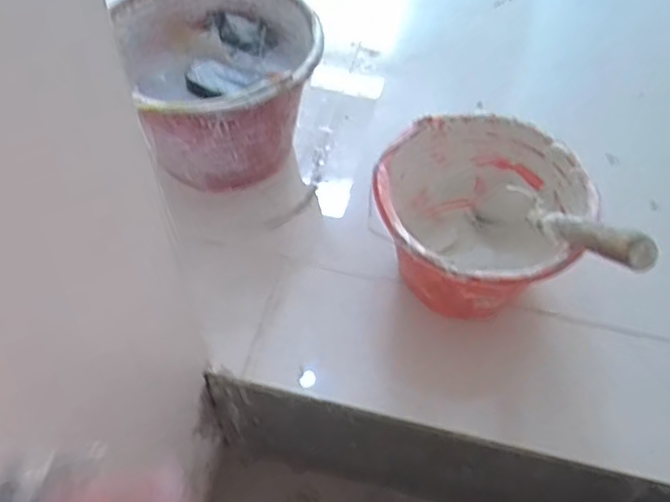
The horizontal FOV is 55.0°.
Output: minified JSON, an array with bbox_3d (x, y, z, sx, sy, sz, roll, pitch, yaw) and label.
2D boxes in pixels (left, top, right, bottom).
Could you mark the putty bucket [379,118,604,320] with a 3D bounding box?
[{"bbox_3d":[0.162,-0.022,0.776,0.222,0.171,0.235,0,54,0],"label":"putty bucket"}]

